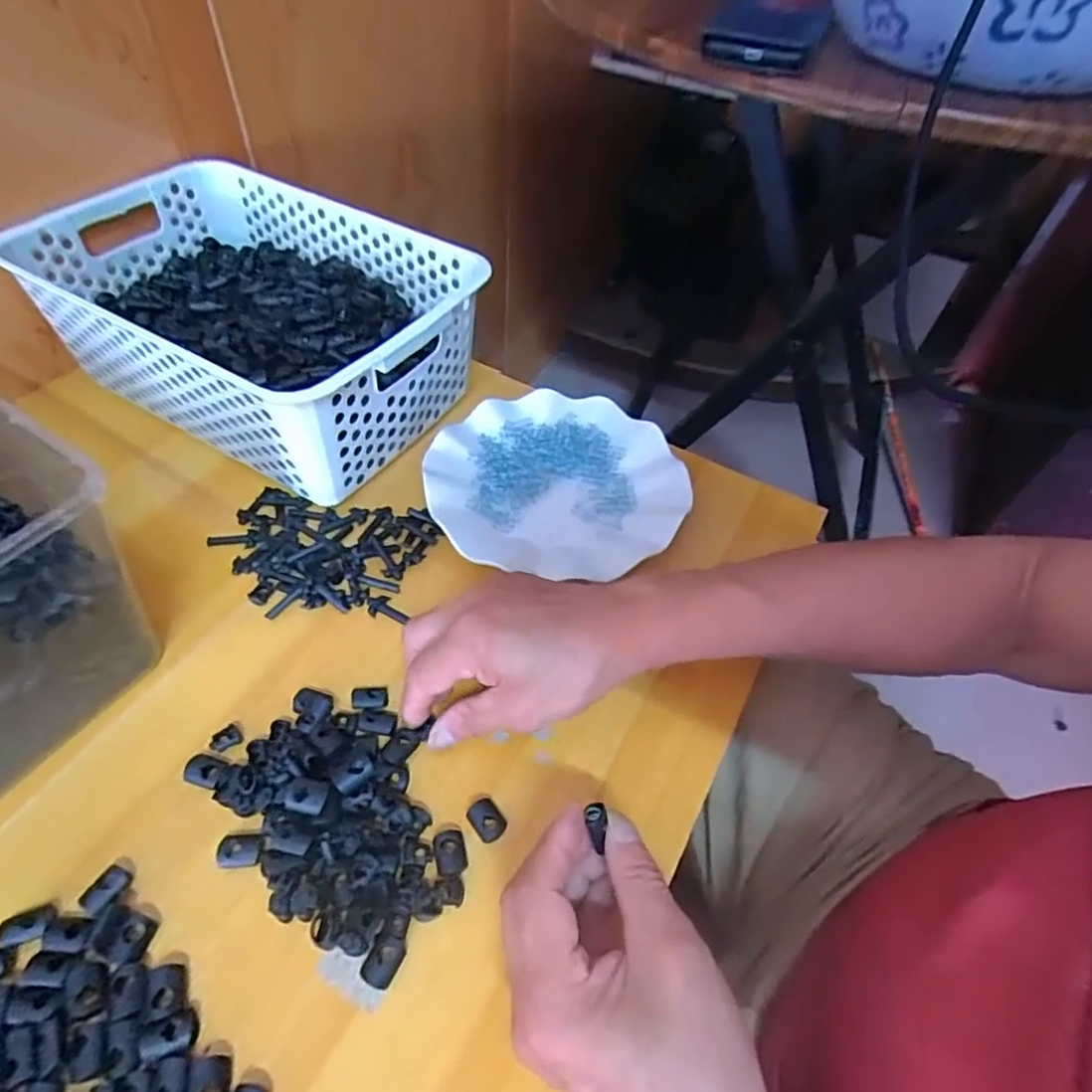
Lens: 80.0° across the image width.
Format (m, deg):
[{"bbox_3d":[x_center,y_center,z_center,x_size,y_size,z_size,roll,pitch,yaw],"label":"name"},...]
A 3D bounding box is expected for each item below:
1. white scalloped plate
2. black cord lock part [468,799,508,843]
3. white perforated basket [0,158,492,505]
[{"bbox_3d":[0.007,-0.051,0.483,0.182,0.021,0.168,2,51,-3],"label":"white scalloped plate"},{"bbox_3d":[-0.031,0.141,0.337,0.016,0.004,0.021,-33,60,-27],"label":"black cord lock part"},{"bbox_3d":[-0.214,-0.174,0.507,0.303,0.115,0.199,29,54,17],"label":"white perforated basket"}]

